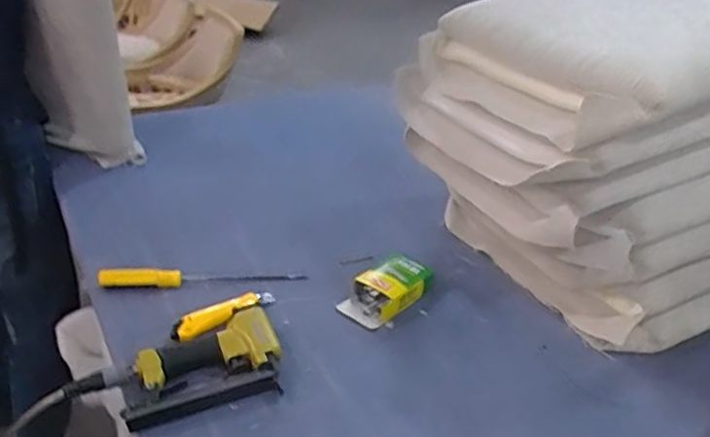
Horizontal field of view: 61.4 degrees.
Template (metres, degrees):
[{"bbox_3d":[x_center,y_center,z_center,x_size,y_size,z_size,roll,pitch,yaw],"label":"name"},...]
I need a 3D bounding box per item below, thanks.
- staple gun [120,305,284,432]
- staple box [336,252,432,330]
[{"bbox_3d":[-0.191,0.185,0.761,0.189,0.041,0.142,-7,32,-18],"label":"staple gun"},{"bbox_3d":[0.048,0.106,0.919,0.089,0.038,0.159,24,35,30],"label":"staple box"}]

